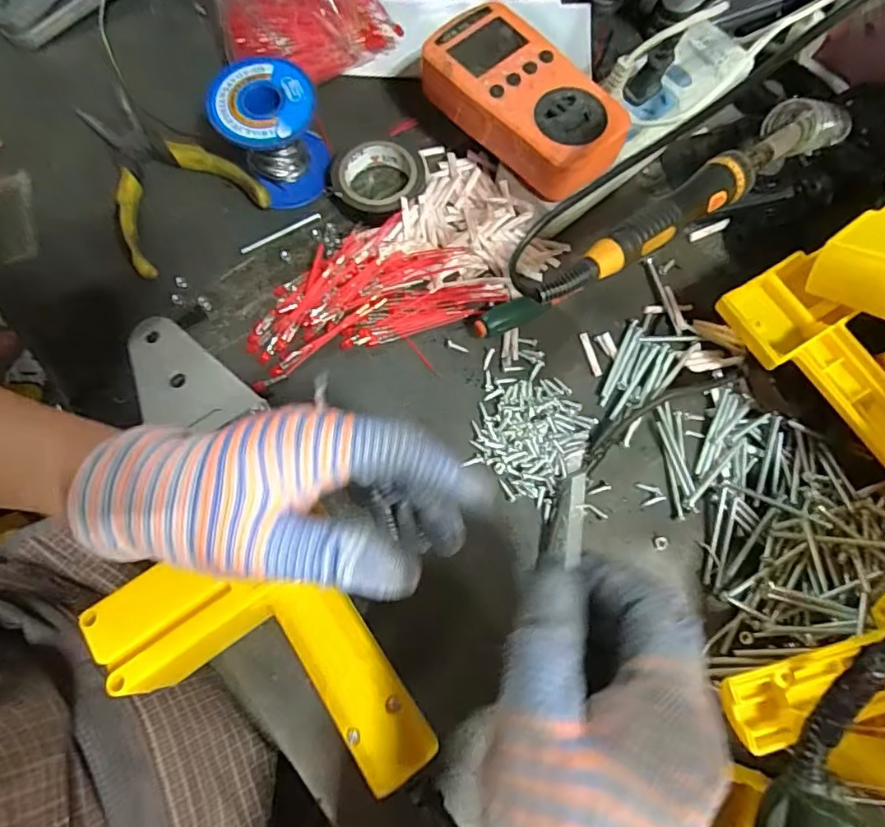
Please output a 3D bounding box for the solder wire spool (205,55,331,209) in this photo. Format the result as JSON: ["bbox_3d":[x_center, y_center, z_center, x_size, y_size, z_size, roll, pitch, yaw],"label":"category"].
[{"bbox_3d":[-0.107,-0.176,0.348,0.062,0.060,0.060,-5,74,-3],"label":"solder wire spool"}]

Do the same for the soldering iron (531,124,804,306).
[{"bbox_3d":[0.125,-0.105,0.277,0.198,0.031,0.021,-37,78,-11],"label":"soldering iron"}]

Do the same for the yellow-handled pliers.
[{"bbox_3d":[-0.192,-0.165,0.366,0.093,0.018,0.138,-37,78,-11],"label":"yellow-handled pliers"}]

